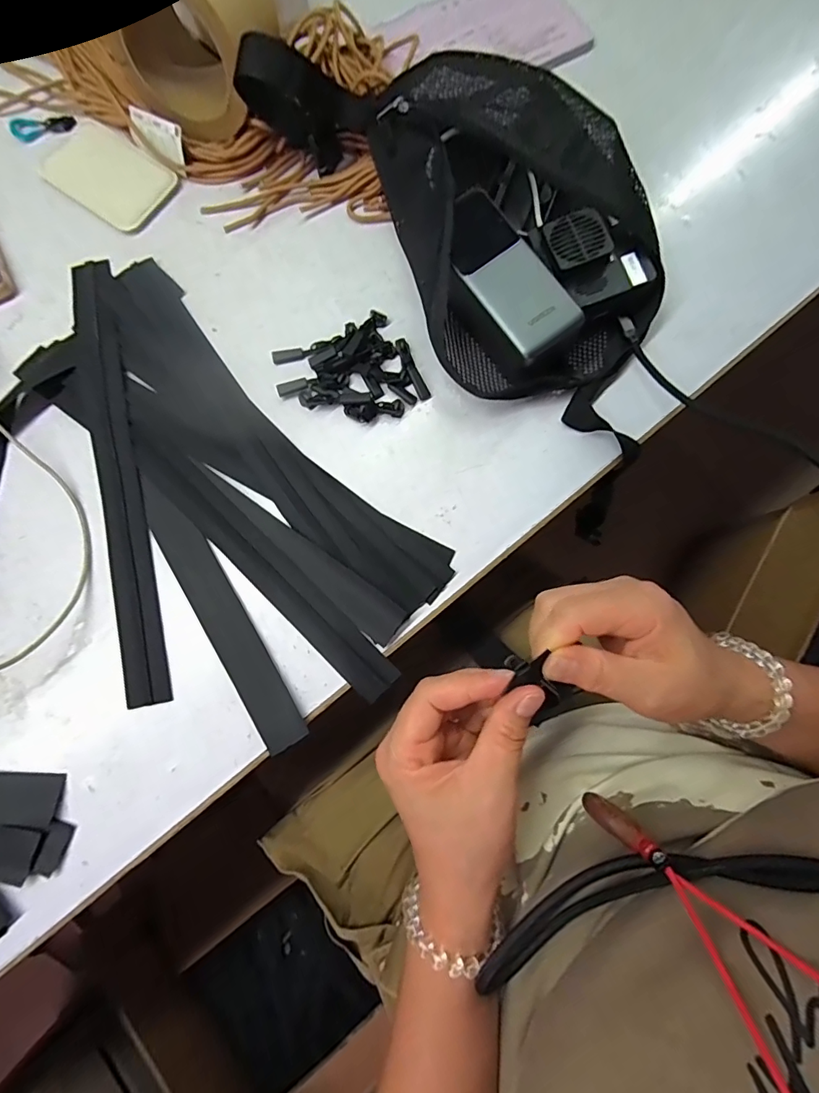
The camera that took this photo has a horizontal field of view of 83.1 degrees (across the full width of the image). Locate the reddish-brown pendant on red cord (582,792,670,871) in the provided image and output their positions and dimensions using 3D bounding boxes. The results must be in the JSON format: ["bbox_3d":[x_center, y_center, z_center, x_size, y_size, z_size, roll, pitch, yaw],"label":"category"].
[{"bbox_3d":[0.102,0.135,0.222,0.008,0.048,0.011,43,80,-27],"label":"reddish-brown pendant on red cord"}]

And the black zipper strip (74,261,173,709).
[{"bbox_3d":[-0.219,-0.059,0.346,0.032,0.009,0.346,-12,82,-1],"label":"black zipper strip"}]

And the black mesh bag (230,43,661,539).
[{"bbox_3d":[0.077,-0.248,0.352,0.223,0.074,0.362,-37,82,-7],"label":"black mesh bag"}]

